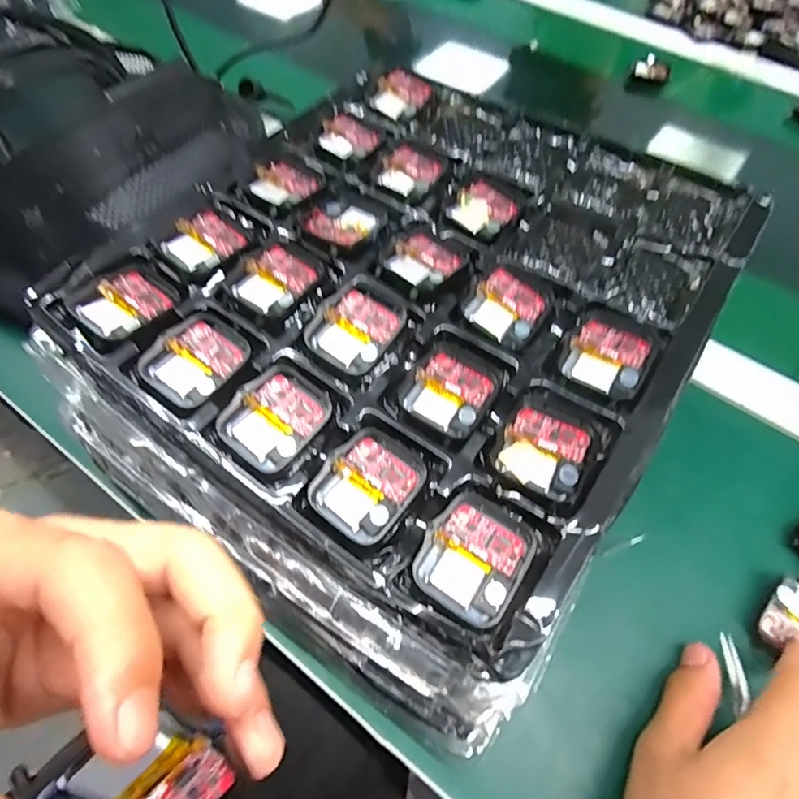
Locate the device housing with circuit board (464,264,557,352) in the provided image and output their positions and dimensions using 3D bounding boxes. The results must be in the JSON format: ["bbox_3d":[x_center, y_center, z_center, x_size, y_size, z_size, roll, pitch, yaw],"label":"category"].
[{"bbox_3d":[0.055,-0.047,0.247,0.035,0.009,0.040,33,64,15],"label":"device housing with circuit board"}]

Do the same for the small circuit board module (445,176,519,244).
[{"bbox_3d":[0.048,-0.108,0.284,0.036,0.005,0.040,36,65,17],"label":"small circuit board module"}]

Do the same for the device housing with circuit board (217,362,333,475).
[{"bbox_3d":[-0.053,0.007,0.216,0.036,0.009,0.044,36,65,17],"label":"device housing with circuit board"}]

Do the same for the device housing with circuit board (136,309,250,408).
[{"bbox_3d":[-0.093,-0.019,0.229,0.036,0.009,0.044,38,66,17],"label":"device housing with circuit board"}]

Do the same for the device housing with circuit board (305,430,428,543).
[{"bbox_3d":[-0.012,0.035,0.204,0.036,0.007,0.042,38,66,18],"label":"device housing with circuit board"}]

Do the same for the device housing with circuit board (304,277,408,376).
[{"bbox_3d":[-0.019,-0.035,0.237,0.038,0.009,0.045,32,64,15],"label":"device housing with circuit board"}]

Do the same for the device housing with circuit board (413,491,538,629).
[{"bbox_3d":[0.029,0.060,0.190,0.036,0.007,0.042,31,64,14],"label":"device housing with circuit board"}]

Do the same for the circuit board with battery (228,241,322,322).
[{"bbox_3d":[-0.062,-0.059,0.246,0.034,0.006,0.039,36,65,17],"label":"circuit board with battery"}]

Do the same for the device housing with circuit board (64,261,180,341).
[{"bbox_3d":[-0.130,-0.047,0.239,0.037,0.008,0.043,36,65,17],"label":"device housing with circuit board"}]

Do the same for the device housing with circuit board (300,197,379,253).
[{"bbox_3d":[-0.031,-0.095,0.269,0.039,0.006,0.037,32,64,15],"label":"device housing with circuit board"}]

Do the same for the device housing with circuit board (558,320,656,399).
[{"bbox_3d":[0.095,-0.019,0.230,0.034,0.007,0.037,31,64,15],"label":"device housing with circuit board"}]

